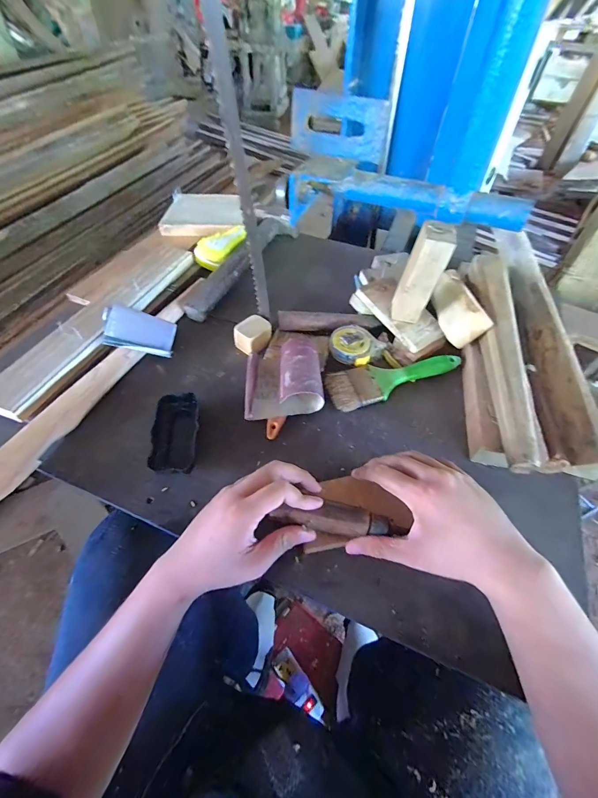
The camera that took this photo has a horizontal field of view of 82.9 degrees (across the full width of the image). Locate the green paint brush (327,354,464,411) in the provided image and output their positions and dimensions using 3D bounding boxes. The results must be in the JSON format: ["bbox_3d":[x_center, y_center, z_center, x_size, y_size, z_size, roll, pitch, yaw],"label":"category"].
[{"bbox_3d":[0.134,-0.030,0.481,0.188,0.026,0.062,-13,54,-11],"label":"green paint brush"}]

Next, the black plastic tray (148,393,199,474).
[{"bbox_3d":[-0.150,0.039,0.409,0.051,0.017,0.099,-4,53,-4],"label":"black plastic tray"}]

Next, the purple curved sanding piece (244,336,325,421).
[{"bbox_3d":[-0.022,-0.035,0.454,0.102,0.037,0.120,-5,53,-4],"label":"purple curved sanding piece"}]

